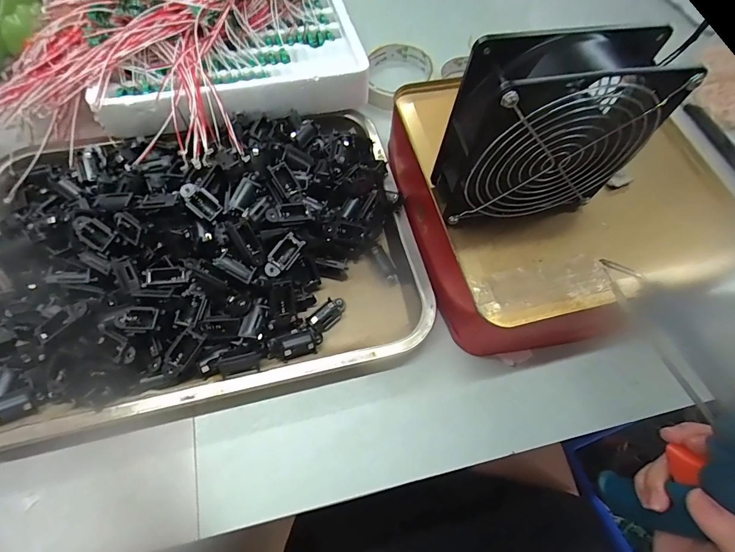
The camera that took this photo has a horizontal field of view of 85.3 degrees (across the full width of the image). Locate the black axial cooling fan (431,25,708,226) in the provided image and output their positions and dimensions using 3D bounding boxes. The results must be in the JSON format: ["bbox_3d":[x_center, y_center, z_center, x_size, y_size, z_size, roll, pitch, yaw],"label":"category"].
[{"bbox_3d":[0.113,-0.088,0.258,0.119,0.118,0.046,-10,65,-8],"label":"black axial cooling fan"}]

